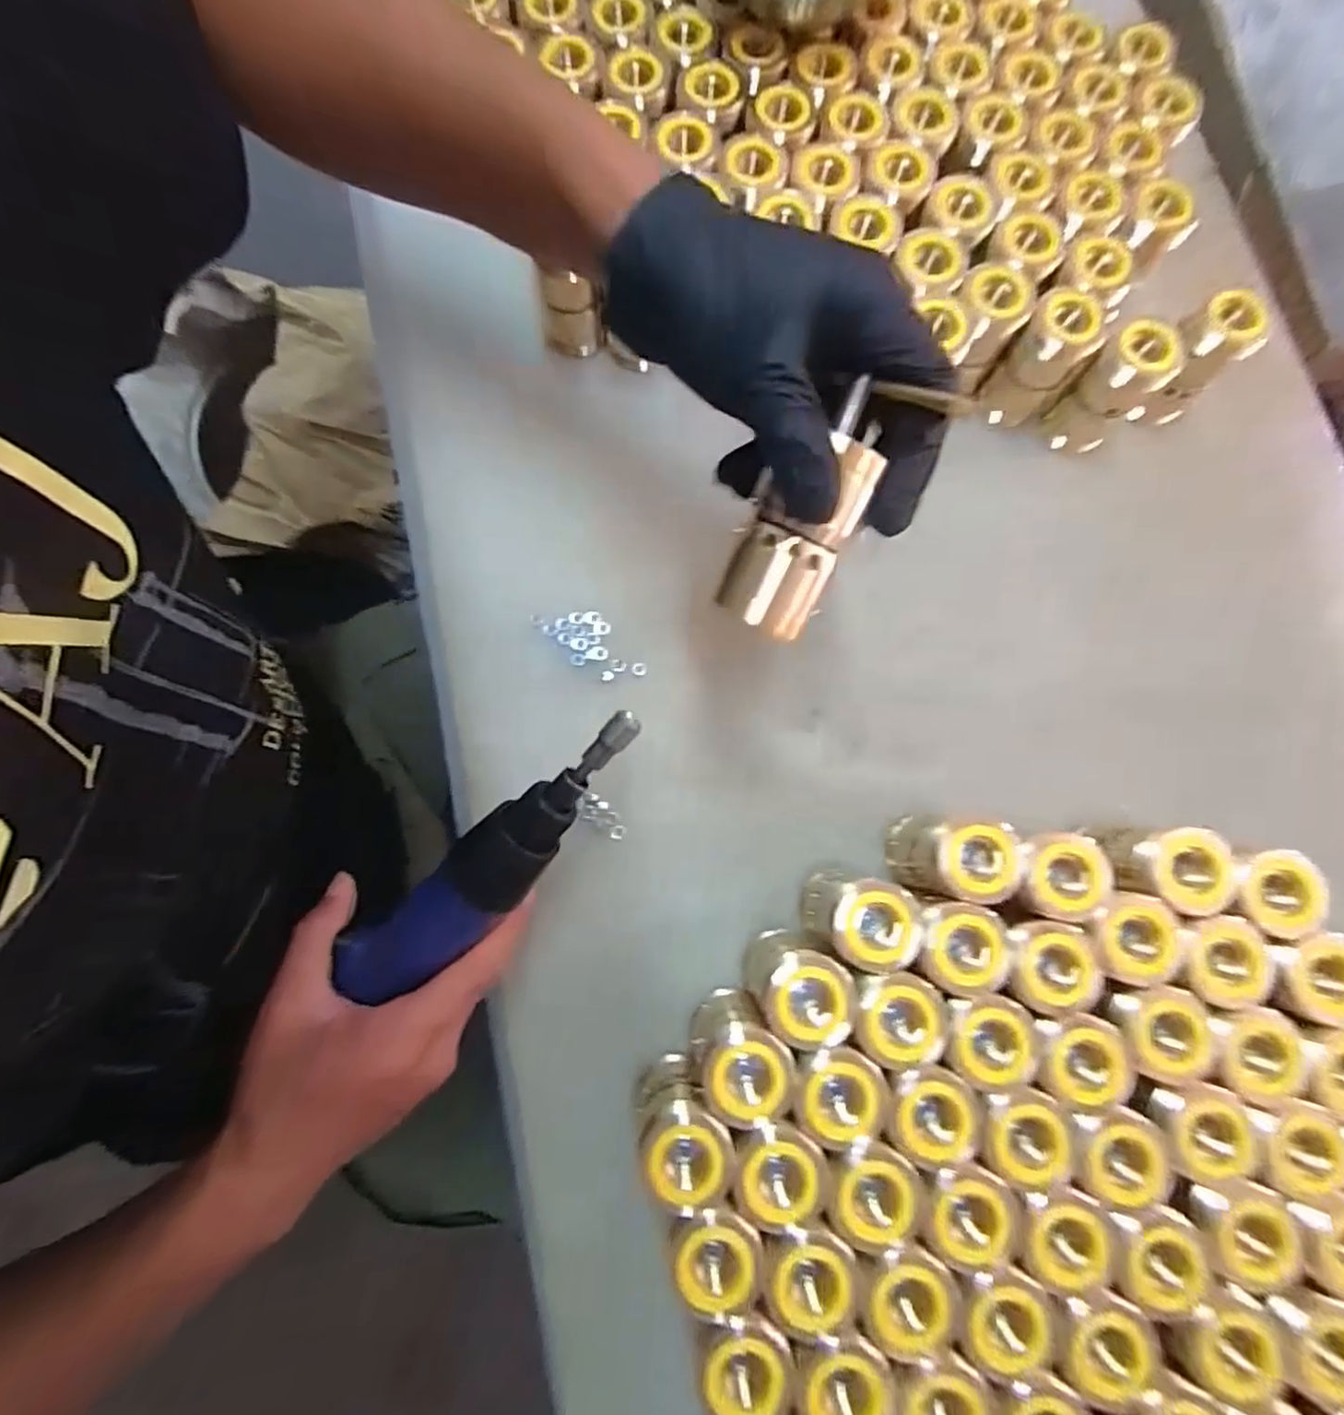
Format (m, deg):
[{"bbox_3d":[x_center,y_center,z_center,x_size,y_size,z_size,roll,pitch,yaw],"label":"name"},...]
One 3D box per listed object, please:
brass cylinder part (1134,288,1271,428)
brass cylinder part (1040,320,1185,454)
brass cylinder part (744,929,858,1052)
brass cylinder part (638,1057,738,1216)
[{"bbox_3d":[0.309,-0.206,0.385,0.039,0.069,0.031,17,79,2],"label":"brass cylinder part"},{"bbox_3d":[0.259,-0.186,0.380,0.035,0.071,0.035,0,79,-1],"label":"brass cylinder part"},{"bbox_3d":[0.061,0.138,0.321,0.037,0.074,0.039,17,79,2],"label":"brass cylinder part"},{"bbox_3d":[0.006,0.199,0.308,0.040,0.076,0.041,0,79,-1],"label":"brass cylinder part"}]

